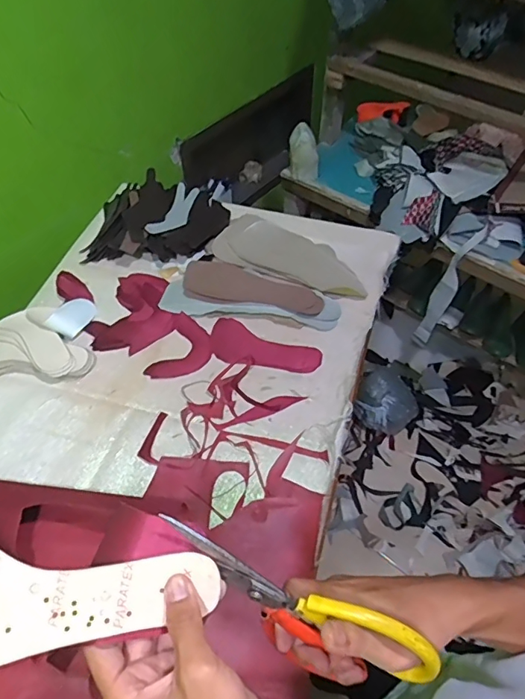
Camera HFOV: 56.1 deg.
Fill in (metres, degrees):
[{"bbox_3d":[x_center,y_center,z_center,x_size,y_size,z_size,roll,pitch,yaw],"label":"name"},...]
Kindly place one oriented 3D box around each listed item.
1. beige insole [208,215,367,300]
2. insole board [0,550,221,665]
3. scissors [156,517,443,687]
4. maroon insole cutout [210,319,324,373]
[{"bbox_3d":[0.054,-0.177,0.940,0.295,0.023,0.125,26,58,20],"label":"beige insole"},{"bbox_3d":[-0.114,0.153,0.292,0.174,0.016,0.068,16,70,-24],"label":"insole board"},{"bbox_3d":[0.019,0.177,0.337,0.202,0.087,0.027,27,57,2],"label":"scissors"},{"bbox_3d":[0.001,0.000,0.843,0.193,0.010,0.075,19,56,15],"label":"maroon insole cutout"}]

